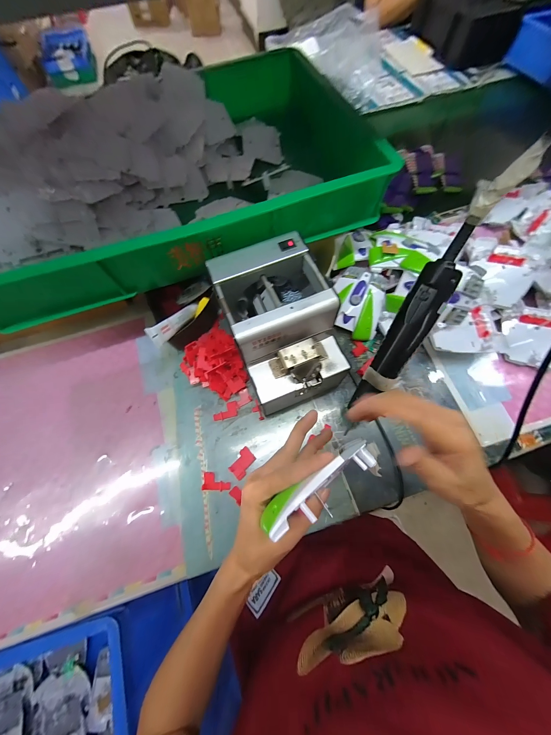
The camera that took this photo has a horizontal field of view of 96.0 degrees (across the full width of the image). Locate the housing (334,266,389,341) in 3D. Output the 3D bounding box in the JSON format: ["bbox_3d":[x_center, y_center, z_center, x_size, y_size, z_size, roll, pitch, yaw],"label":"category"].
[{"bbox_3d":[0.135,-0.107,0.405,0.078,0.017,0.113,14,90,9],"label":"housing"}]

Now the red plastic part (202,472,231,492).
[{"bbox_3d":[-0.081,0.157,0.341,0.036,0.008,0.022,4,69,4],"label":"red plastic part"}]

